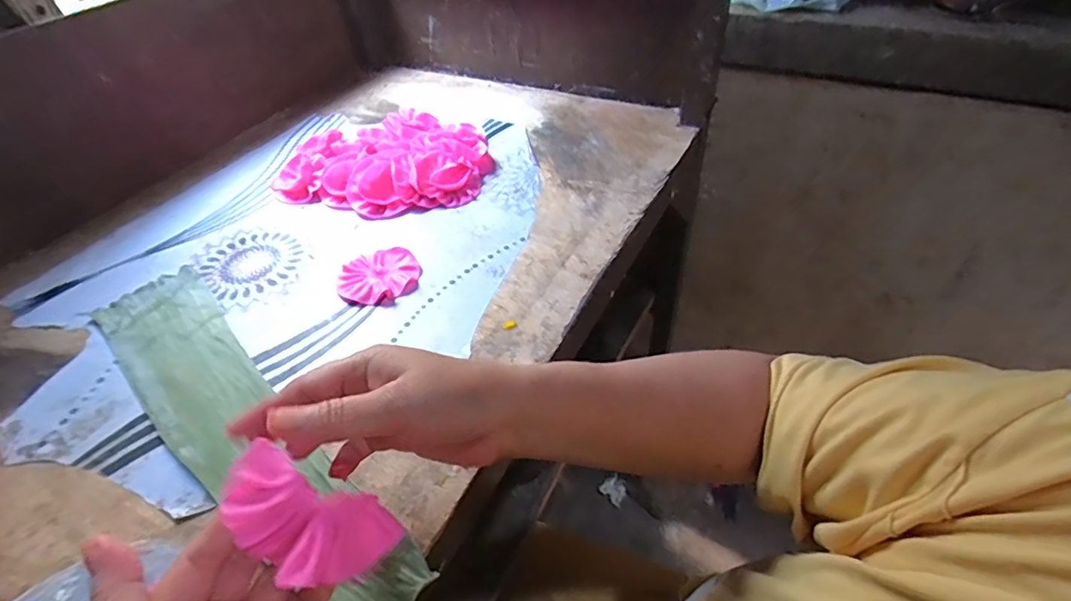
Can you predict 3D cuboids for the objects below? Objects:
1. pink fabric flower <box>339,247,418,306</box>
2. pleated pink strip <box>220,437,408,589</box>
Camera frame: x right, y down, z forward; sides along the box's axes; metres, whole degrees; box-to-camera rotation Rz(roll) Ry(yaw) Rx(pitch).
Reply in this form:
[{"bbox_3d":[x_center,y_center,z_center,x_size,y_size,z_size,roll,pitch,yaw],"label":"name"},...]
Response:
[{"bbox_3d":[-0.142,-0.021,0.493,0.070,0.007,0.067,-2,45,2],"label":"pink fabric flower"},{"bbox_3d":[-0.100,0.097,0.238,0.075,0.015,0.039,37,43,-13],"label":"pleated pink strip"}]

